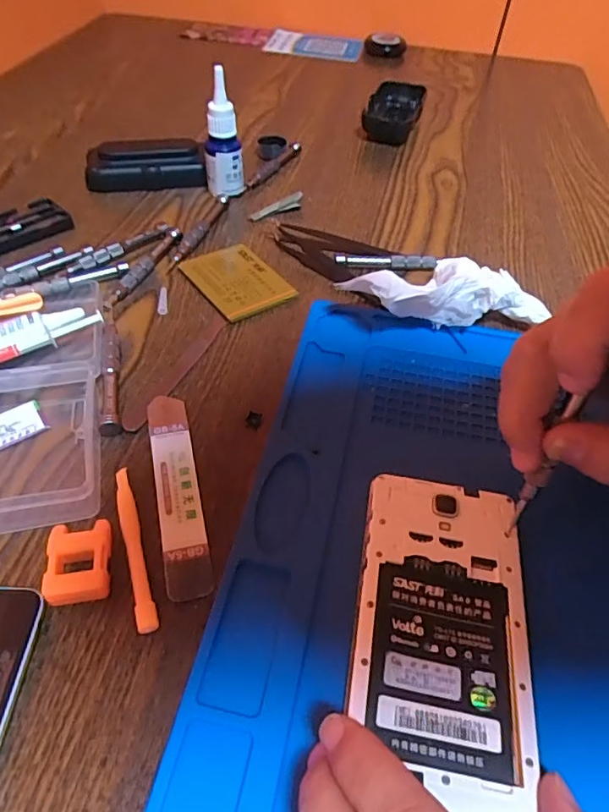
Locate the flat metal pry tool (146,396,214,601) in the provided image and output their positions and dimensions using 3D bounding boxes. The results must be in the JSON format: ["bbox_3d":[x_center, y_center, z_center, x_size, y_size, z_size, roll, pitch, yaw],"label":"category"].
[{"bbox_3d":[-0.064,0.038,0.268,0.021,0.004,0.117,-10,50,-12],"label":"flat metal pry tool"}]

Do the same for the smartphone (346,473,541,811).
[{"bbox_3d":[0.056,0.090,0.223,0.069,0.005,0.134,10,49,5],"label":"smartphone"}]

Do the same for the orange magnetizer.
[{"bbox_3d":[-0.097,0.069,0.234,0.026,0.011,0.036,-7,49,-10],"label":"orange magnetizer"}]

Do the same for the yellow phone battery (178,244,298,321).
[{"bbox_3d":[-0.048,-0.091,0.383,0.053,0.005,0.074,-27,56,-25],"label":"yellow phone battery"}]

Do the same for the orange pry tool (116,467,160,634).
[{"bbox_3d":[-0.078,0.063,0.245,0.009,0.005,0.082,-14,51,-15],"label":"orange pry tool"}]

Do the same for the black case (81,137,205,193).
[{"bbox_3d":[-0.138,-0.209,0.468,0.098,0.032,0.029,-10,50,-12],"label":"black case"}]

